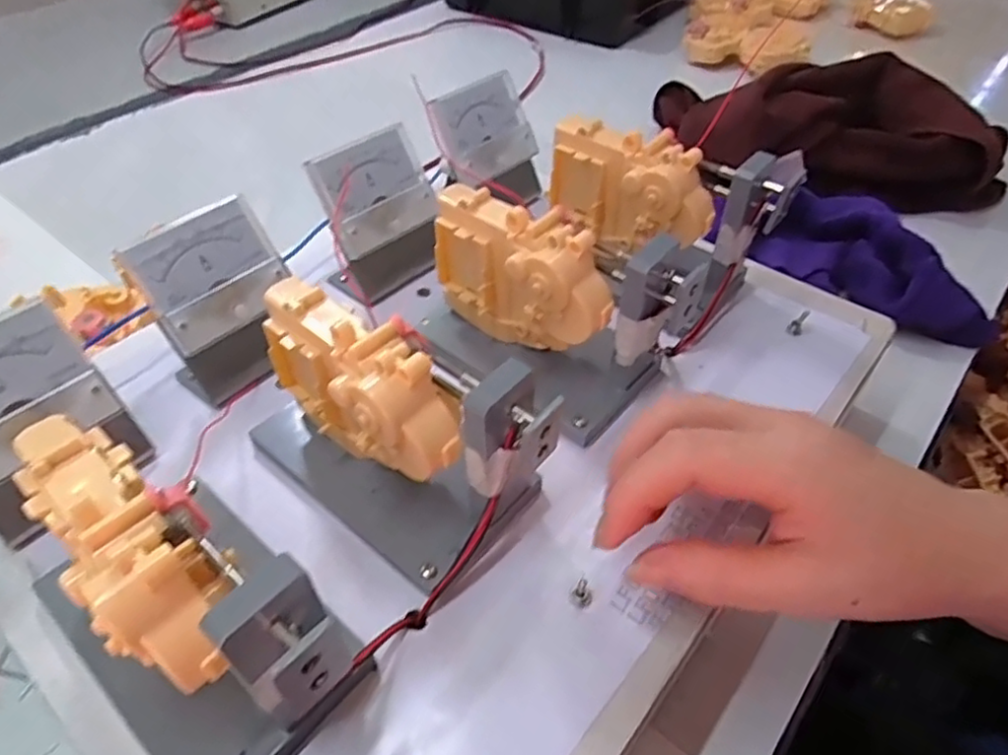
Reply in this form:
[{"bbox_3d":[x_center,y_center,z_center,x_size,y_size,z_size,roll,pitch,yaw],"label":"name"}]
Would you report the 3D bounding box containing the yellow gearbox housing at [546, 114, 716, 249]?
[{"bbox_3d":[0.069,-0.103,0.361,0.098,0.061,0.032,36,55,26],"label":"yellow gearbox housing"}]

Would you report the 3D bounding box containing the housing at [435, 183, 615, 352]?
[{"bbox_3d":[0.008,-0.047,0.314,0.034,0.072,0.094,-32,57,-28],"label":"housing"}]

